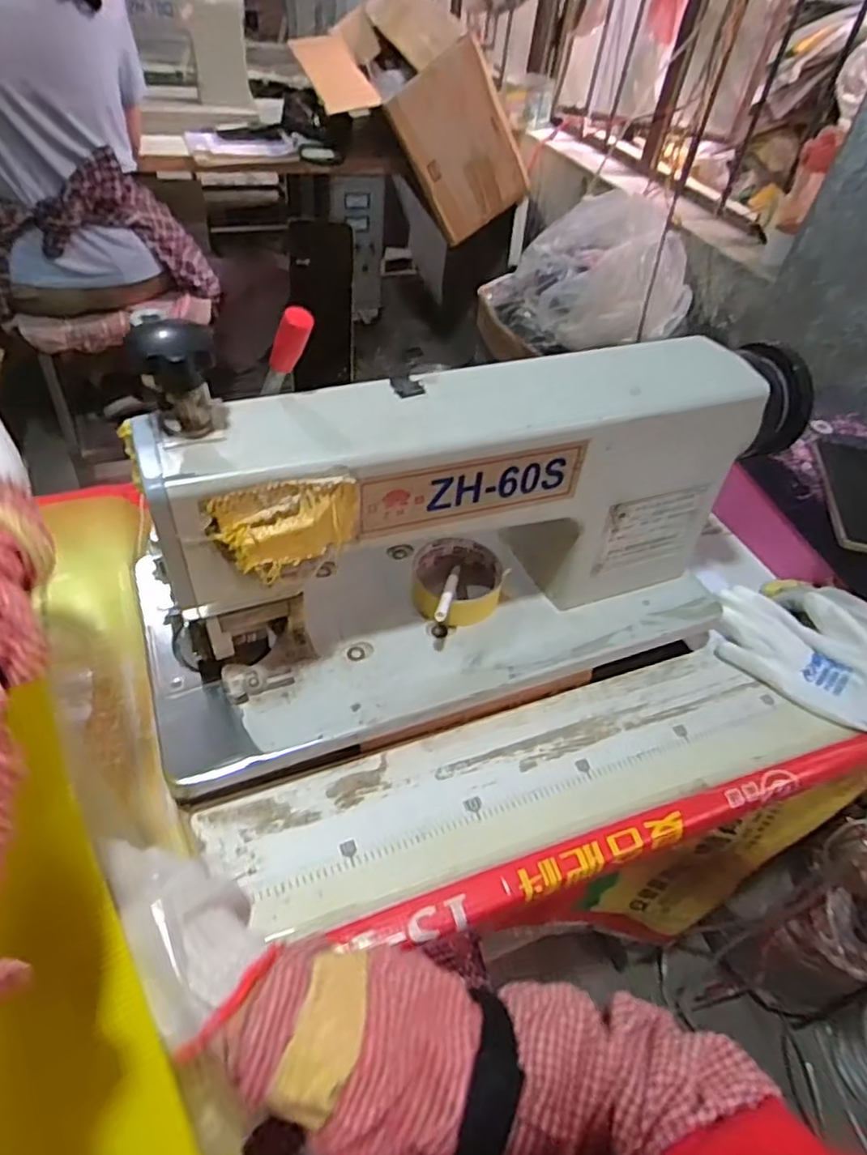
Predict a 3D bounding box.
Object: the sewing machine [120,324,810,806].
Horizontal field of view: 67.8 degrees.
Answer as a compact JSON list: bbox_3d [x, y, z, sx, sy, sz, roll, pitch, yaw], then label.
[{"bbox_3d":[0.050,-0.050,0.499,0.516,0.246,0.176,-14,51,-19],"label":"sewing machine"}]

